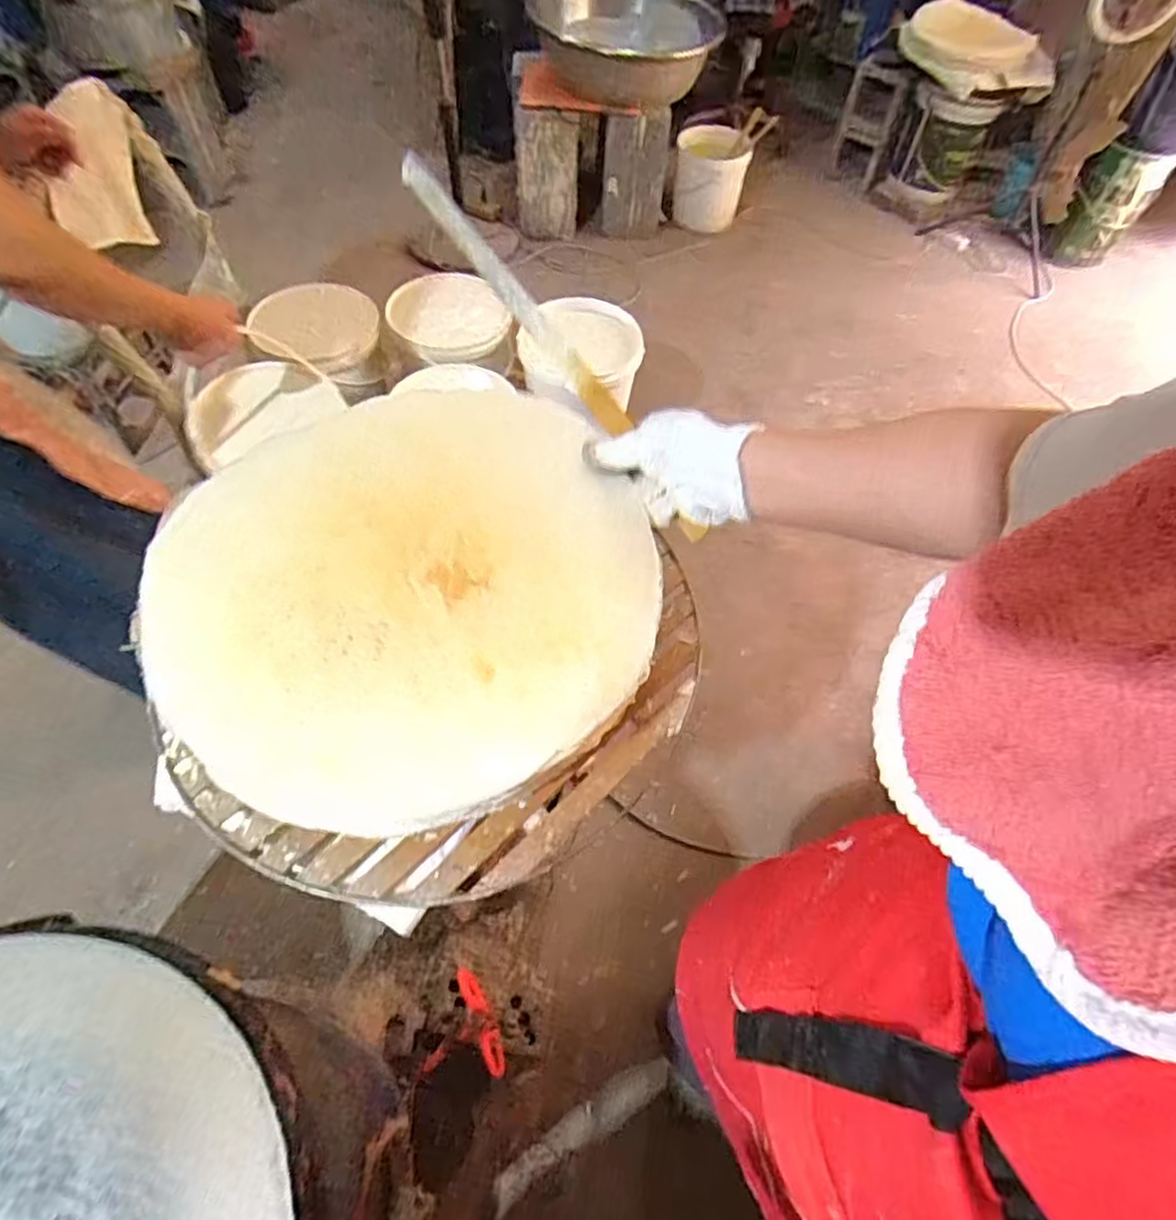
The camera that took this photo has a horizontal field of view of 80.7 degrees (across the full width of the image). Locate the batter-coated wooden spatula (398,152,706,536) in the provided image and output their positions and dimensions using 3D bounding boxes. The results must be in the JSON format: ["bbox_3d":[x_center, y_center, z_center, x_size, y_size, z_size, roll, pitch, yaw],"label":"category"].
[{"bbox_3d":[-0.034,-0.235,0.592,0.021,0.037,0.442,-32,77,-21],"label":"batter-coated wooden spatula"}]

